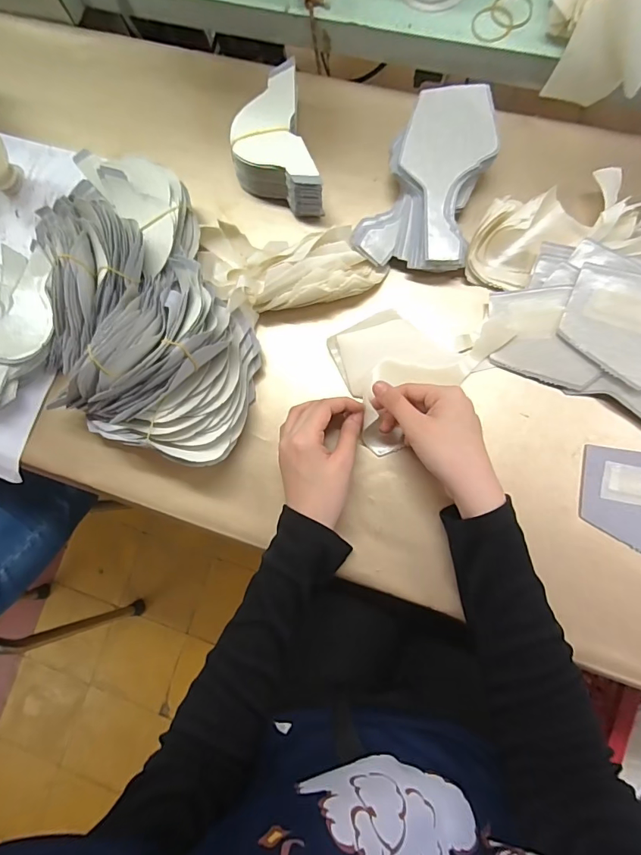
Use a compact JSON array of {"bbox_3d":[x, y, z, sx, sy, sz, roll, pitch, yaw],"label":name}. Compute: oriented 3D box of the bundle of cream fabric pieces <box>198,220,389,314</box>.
[{"bbox_3d":[-0.034,-0.163,0.452,0.197,0.045,0.097,7,82,7],"label":"bundle of cream fabric pieces"}]

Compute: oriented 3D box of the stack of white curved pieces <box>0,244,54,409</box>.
[{"bbox_3d":[-0.323,-0.096,0.460,0.102,0.039,0.173,6,80,6],"label":"stack of white curved pieces"}]

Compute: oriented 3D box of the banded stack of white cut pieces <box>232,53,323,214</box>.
[{"bbox_3d":[-0.051,-0.302,0.476,0.088,0.047,0.153,-13,80,4],"label":"banded stack of white cut pieces"}]

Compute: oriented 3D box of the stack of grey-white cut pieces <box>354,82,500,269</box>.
[{"bbox_3d":[0.112,-0.254,0.450,0.112,0.046,0.188,17,84,8],"label":"stack of grey-white cut pieces"}]

